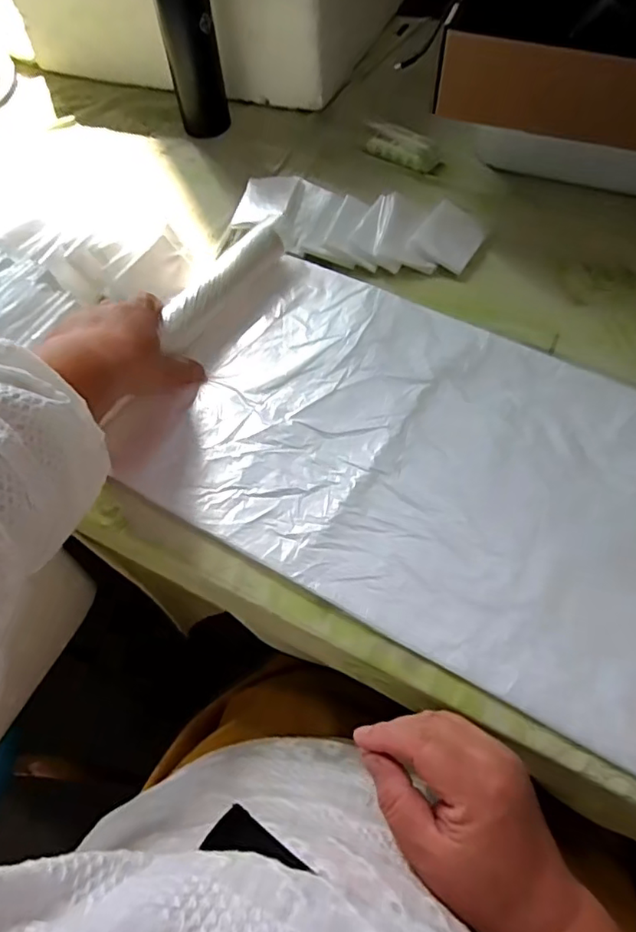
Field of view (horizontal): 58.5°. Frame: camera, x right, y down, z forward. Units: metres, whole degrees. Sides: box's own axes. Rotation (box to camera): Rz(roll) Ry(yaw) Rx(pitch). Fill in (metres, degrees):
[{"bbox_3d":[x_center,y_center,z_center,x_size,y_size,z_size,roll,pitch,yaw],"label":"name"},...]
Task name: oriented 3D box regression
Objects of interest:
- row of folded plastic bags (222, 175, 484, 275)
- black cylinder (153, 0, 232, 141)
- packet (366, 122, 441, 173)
[{"bbox_3d":[0.037,-0.270,0.628,0.275,0.031,0.106,11,62,9],"label":"row of folded plastic bags"},{"bbox_3d":[-0.154,-0.520,0.681,0.064,0.214,0.054,-3,59,1],"label":"black cylinder"},{"bbox_3d":[0.107,-0.395,0.700,0.094,0.028,0.039,28,65,17],"label":"packet"}]

